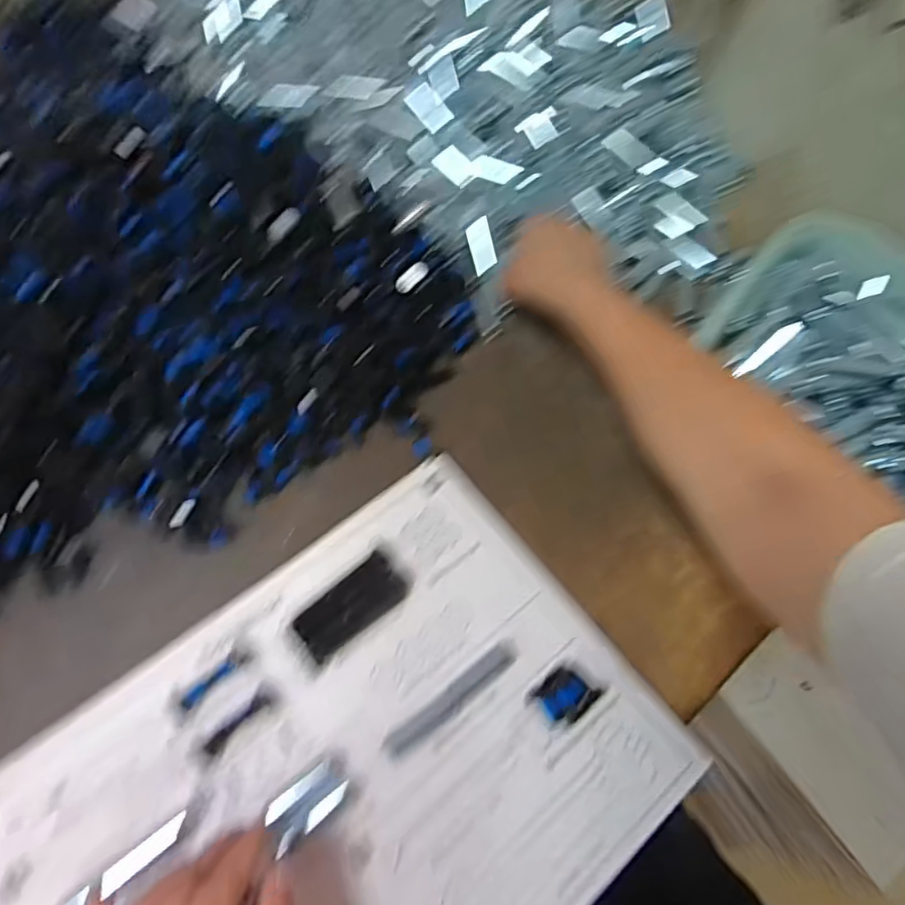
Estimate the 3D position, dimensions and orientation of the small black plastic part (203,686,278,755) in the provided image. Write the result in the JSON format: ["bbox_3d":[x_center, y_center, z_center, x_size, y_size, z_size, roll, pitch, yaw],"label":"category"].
[{"bbox_3d":[-0.133,0.167,0.369,0.010,0.004,0.051,42,70,17],"label":"small black plastic part"}]

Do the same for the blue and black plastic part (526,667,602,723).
[{"bbox_3d":[0.074,0.158,0.386,0.037,0.004,0.031,-36,70,-17],"label":"blue and black plastic part"}]

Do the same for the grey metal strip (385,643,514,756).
[{"bbox_3d":[0.000,0.161,0.388,0.099,0.004,0.014,-36,70,-17],"label":"grey metal strip"}]

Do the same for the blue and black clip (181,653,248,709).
[{"bbox_3d":[-0.152,0.144,0.377,0.046,0.004,0.009,-38,71,-18],"label":"blue and black clip"}]

